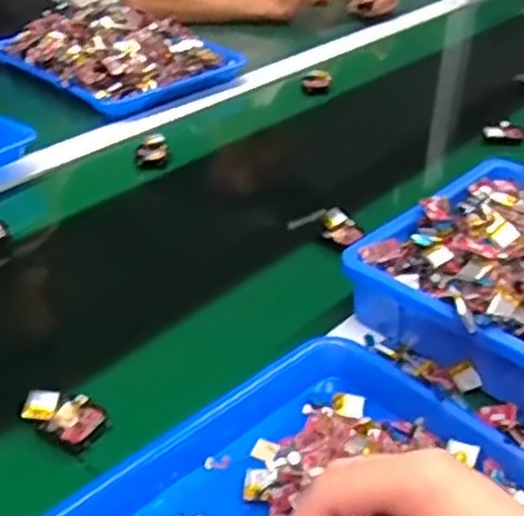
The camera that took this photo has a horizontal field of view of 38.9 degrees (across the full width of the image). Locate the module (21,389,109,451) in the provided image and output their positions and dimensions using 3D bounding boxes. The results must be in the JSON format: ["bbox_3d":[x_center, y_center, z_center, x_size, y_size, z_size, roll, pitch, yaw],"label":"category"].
[{"bbox_3d":[-0.134,0.108,0.512,0.057,0.015,0.040,17,38,19],"label":"module"}]

